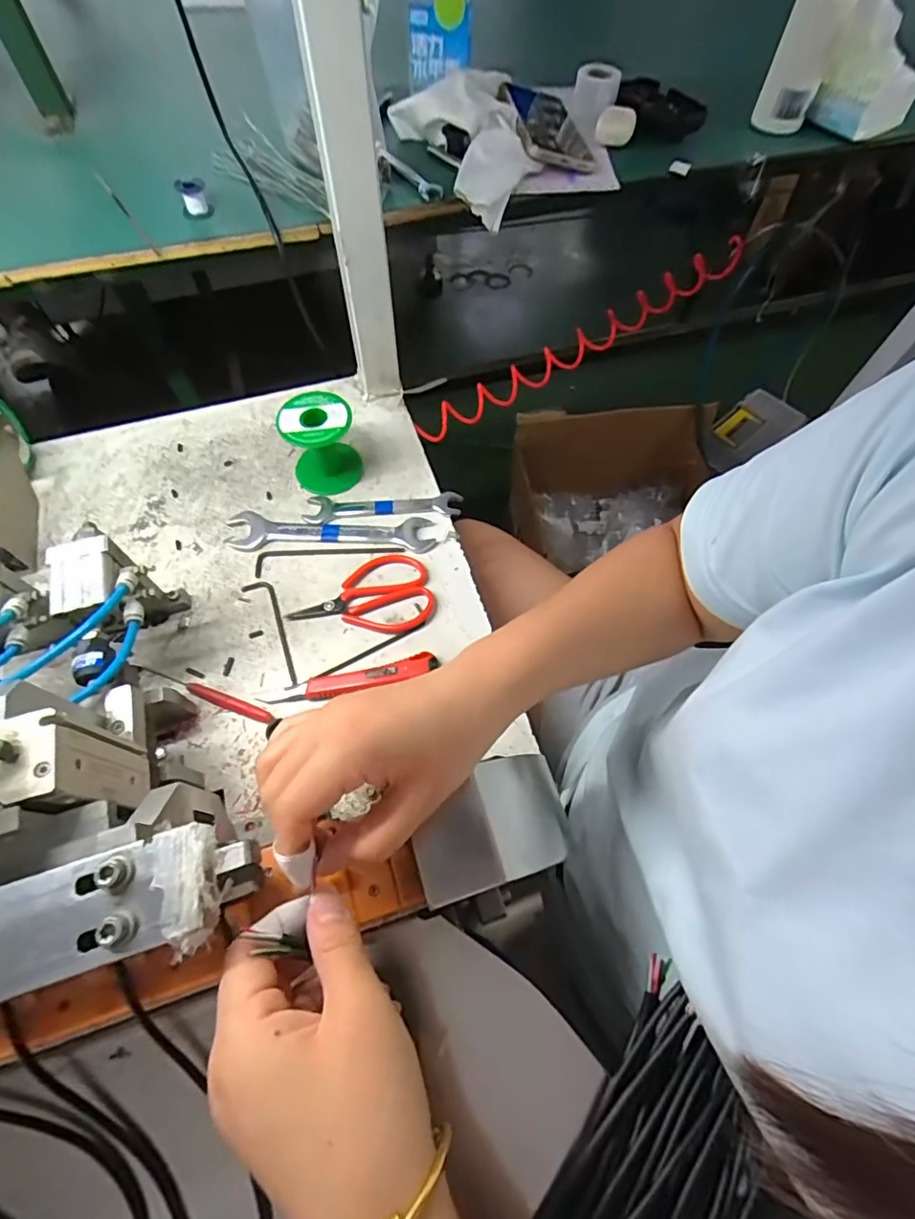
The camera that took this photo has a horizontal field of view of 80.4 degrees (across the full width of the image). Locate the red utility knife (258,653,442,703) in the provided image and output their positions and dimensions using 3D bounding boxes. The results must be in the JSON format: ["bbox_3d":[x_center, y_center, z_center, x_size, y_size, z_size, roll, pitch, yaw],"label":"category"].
[{"bbox_3d":[-0.088,0.060,0.457,0.142,0.013,0.022,-12,64,-7],"label":"red utility knife"}]

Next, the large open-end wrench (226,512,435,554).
[{"bbox_3d":[-0.125,-0.077,0.537,0.199,0.004,0.040,2,63,0],"label":"large open-end wrench"}]

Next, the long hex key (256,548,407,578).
[{"bbox_3d":[-0.121,-0.047,0.513,0.138,0.004,0.027,-1,63,-2],"label":"long hex key"}]

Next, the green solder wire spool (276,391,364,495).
[{"bbox_3d":[-0.133,-0.163,0.532,0.064,0.074,0.059,4,63,1],"label":"green solder wire spool"}]

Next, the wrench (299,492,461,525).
[{"bbox_3d":[-0.074,-0.102,0.542,0.153,0.008,0.032,-1,63,-2],"label":"wrench"}]

